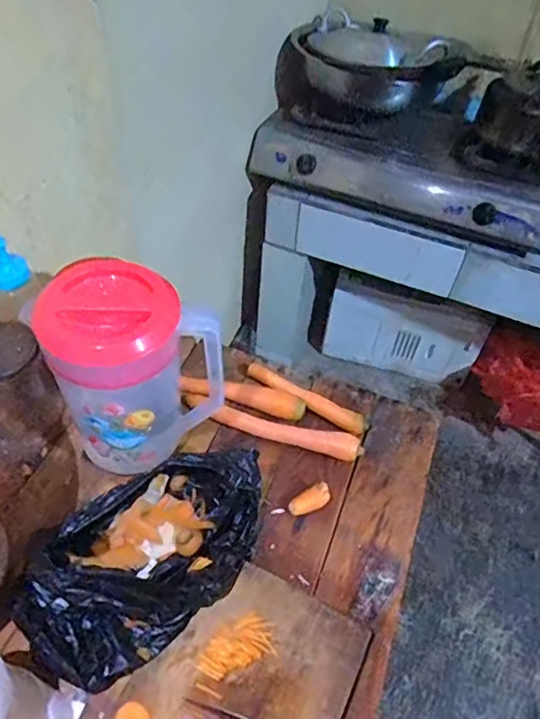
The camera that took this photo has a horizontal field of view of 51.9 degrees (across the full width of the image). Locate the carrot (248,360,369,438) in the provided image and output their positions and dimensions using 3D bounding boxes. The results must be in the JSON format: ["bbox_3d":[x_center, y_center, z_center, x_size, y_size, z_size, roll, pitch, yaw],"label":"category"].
[{"bbox_3d":[0.045,0.048,0.719,0.175,0.027,0.024,29,53,19],"label":"carrot"}]

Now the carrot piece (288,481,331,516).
[{"bbox_3d":[0.046,0.159,0.624,0.048,0.019,0.023,-22,54,-22],"label":"carrot piece"}]

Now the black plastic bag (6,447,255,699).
[{"bbox_3d":[-0.124,0.184,0.552,0.252,0.062,0.156,-32,59,-28],"label":"black plastic bag"}]

